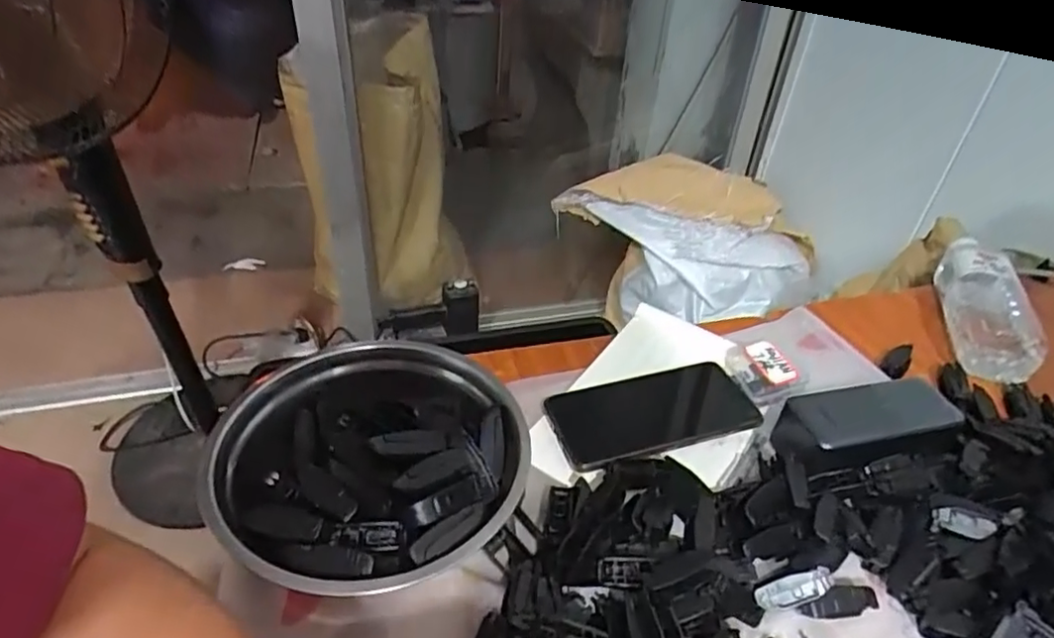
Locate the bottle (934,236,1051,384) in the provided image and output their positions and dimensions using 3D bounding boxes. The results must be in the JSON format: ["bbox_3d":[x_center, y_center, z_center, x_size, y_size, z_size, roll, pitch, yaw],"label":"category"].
[{"bbox_3d":[0.463,-0.014,0.616,0.067,0.066,0.176,14,40,13],"label":"bottle"}]

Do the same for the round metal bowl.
[{"bbox_3d":[-0.103,0.096,0.418,0.198,0.075,0.194,2,38,-1],"label":"round metal bowl"}]

